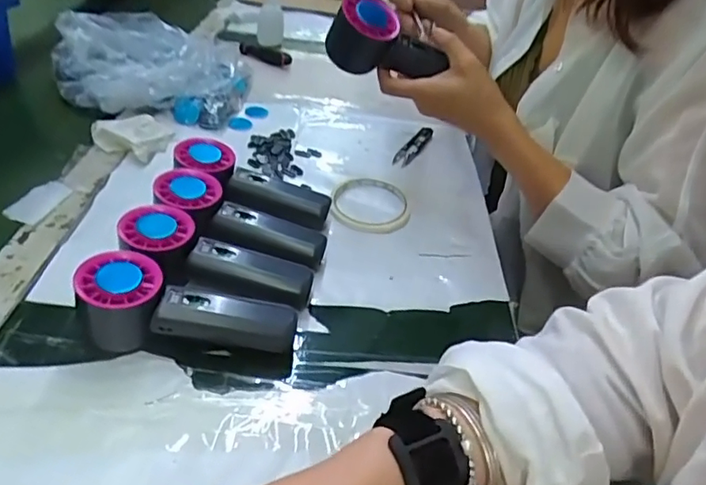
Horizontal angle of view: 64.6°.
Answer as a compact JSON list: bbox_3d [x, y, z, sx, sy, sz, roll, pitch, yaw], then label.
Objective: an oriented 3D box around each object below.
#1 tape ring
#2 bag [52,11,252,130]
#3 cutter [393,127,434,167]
[{"bbox_3d":[0.018,-0.042,0.591,0.082,0.007,0.087,5,37,-4],"label":"tape ring"},{"bbox_3d":[-0.258,-0.223,0.707,0.236,0.084,0.153,1,38,-9],"label":"bag"},{"bbox_3d":[0.076,-0.123,0.704,0.023,0.011,0.097,20,39,15],"label":"cutter"}]

